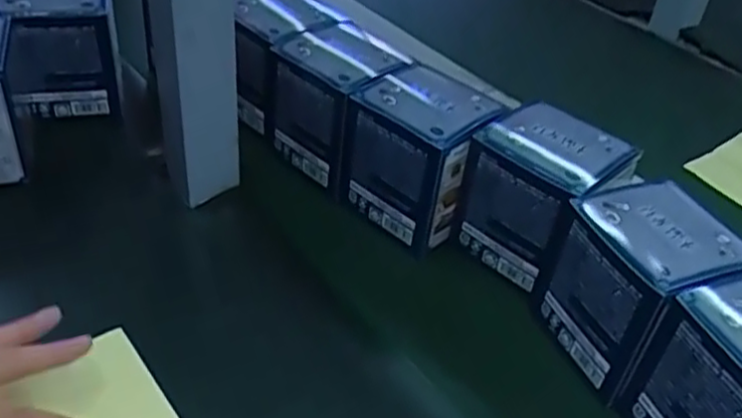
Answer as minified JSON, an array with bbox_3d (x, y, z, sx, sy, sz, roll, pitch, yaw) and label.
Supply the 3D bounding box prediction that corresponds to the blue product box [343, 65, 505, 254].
[{"bbox_3d":[0.032,-0.039,0.499,0.096,0.094,0.076,28,40,28],"label":"blue product box"}]

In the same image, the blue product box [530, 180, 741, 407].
[{"bbox_3d":[0.156,0.040,0.414,0.077,0.079,0.085,-9,38,-21],"label":"blue product box"}]

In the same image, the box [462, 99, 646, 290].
[{"bbox_3d":[0.114,-0.008,0.474,0.083,0.090,0.087,-22,44,-34],"label":"box"}]

